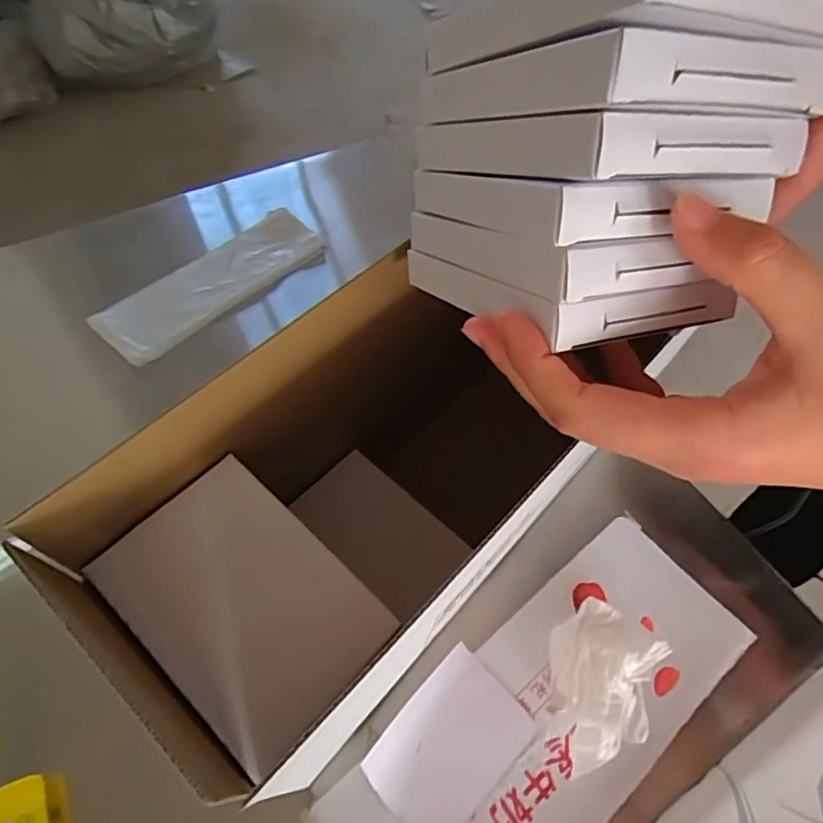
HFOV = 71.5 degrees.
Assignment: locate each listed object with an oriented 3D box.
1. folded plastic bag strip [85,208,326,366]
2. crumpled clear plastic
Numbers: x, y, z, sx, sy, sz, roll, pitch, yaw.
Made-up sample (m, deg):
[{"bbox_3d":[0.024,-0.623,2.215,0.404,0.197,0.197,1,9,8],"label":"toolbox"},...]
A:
[{"bbox_3d":[-0.221,-0.148,0.642,0.263,0.019,0.097,-38,67,-25],"label":"folded plastic bag strip"},{"bbox_3d":[0.136,0.193,0.405,0.077,0.040,0.110,20,57,9],"label":"crumpled clear plastic"}]

